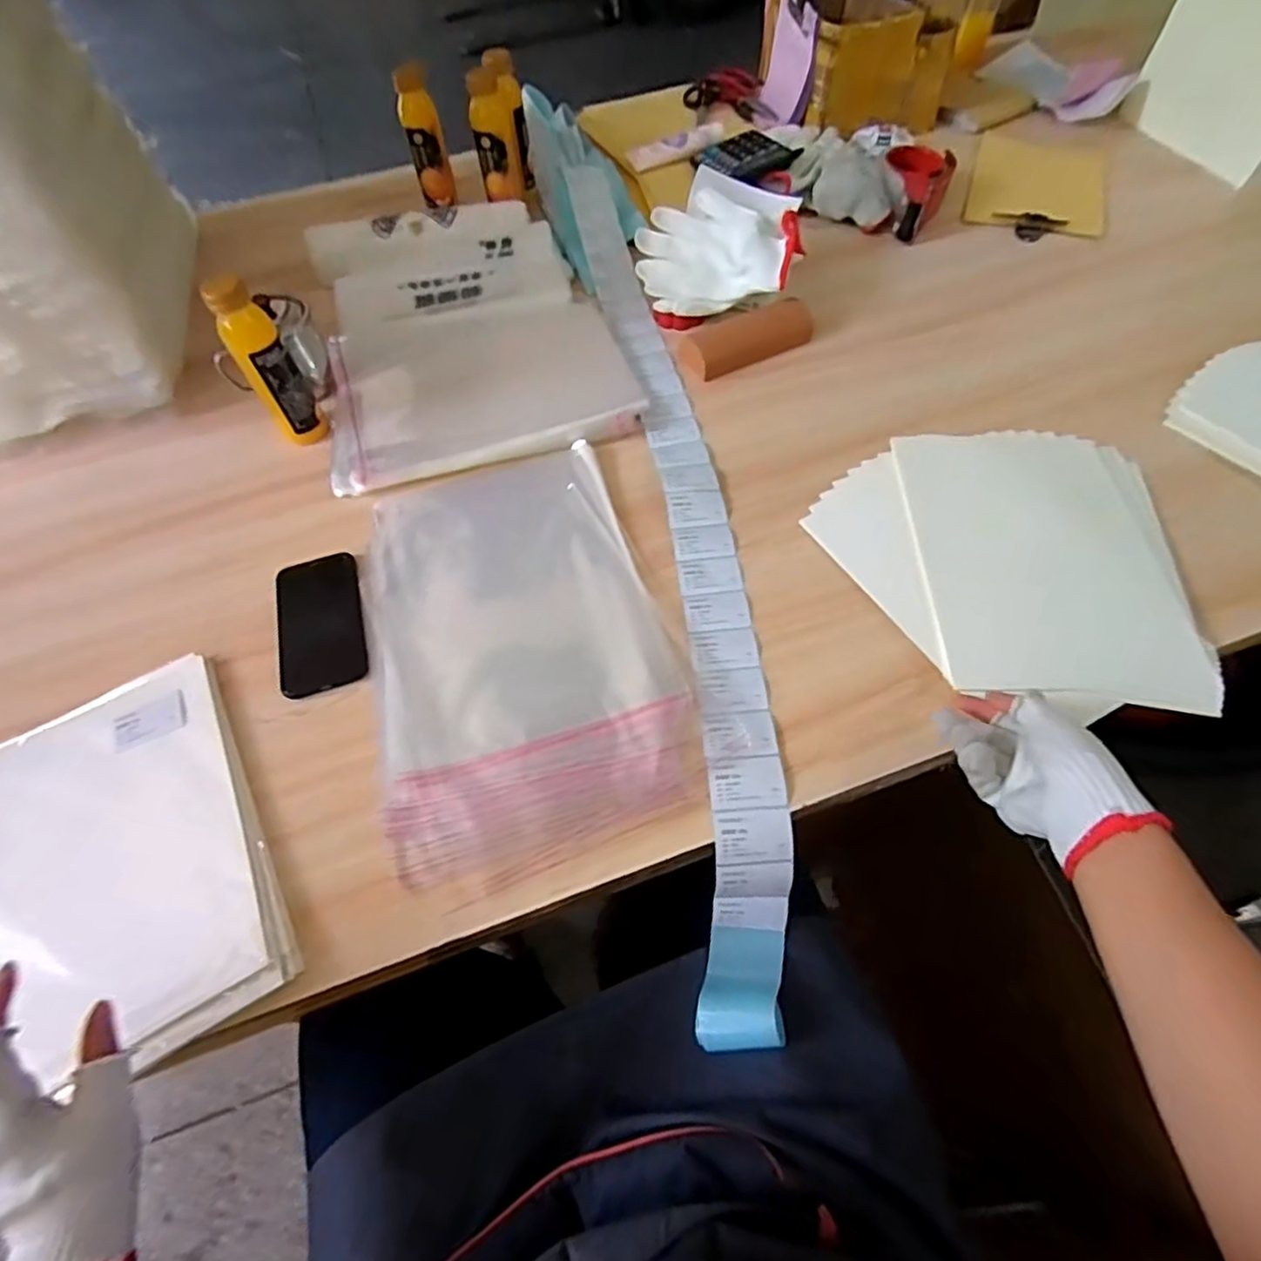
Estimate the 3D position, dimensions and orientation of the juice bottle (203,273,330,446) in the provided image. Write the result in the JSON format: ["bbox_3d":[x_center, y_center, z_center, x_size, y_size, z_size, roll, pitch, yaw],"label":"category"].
[{"bbox_3d":[-0.384,-0.286,0.679,0.053,0.154,0.064,-30,62,-14],"label":"juice bottle"}]

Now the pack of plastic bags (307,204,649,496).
[{"bbox_3d":[-0.187,-0.381,0.787,0.372,0.068,0.441,-13,59,-4],"label":"pack of plastic bags"}]

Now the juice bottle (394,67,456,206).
[{"bbox_3d":[-0.289,-0.689,0.917,0.048,0.160,0.054,-13,59,-4],"label":"juice bottle"}]

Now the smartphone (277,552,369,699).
[{"bbox_3d":[-0.295,-0.009,0.617,0.075,0.012,0.148,-16,59,-6],"label":"smartphone"}]

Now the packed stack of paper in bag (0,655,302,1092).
[{"bbox_3d":[-0.398,0.178,0.488,0.215,0.024,0.304,-29,62,-13],"label":"packed stack of paper in bag"}]

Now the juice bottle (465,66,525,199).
[{"bbox_3d":[-0.188,-0.680,0.897,0.054,0.126,0.046,-8,59,-2],"label":"juice bottle"}]

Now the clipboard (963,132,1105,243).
[{"bbox_3d":[0.579,-0.635,0.931,0.171,0.021,0.251,16,61,12],"label":"clipboard"}]

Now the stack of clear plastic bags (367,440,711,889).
[{"bbox_3d":[-0.100,0.004,0.589,0.253,0.026,0.395,-15,59,-6],"label":"stack of clear plastic bags"}]

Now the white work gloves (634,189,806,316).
[{"bbox_3d":[0.104,-0.459,0.803,0.193,0.090,0.112,3,59,5],"label":"white work gloves"}]

